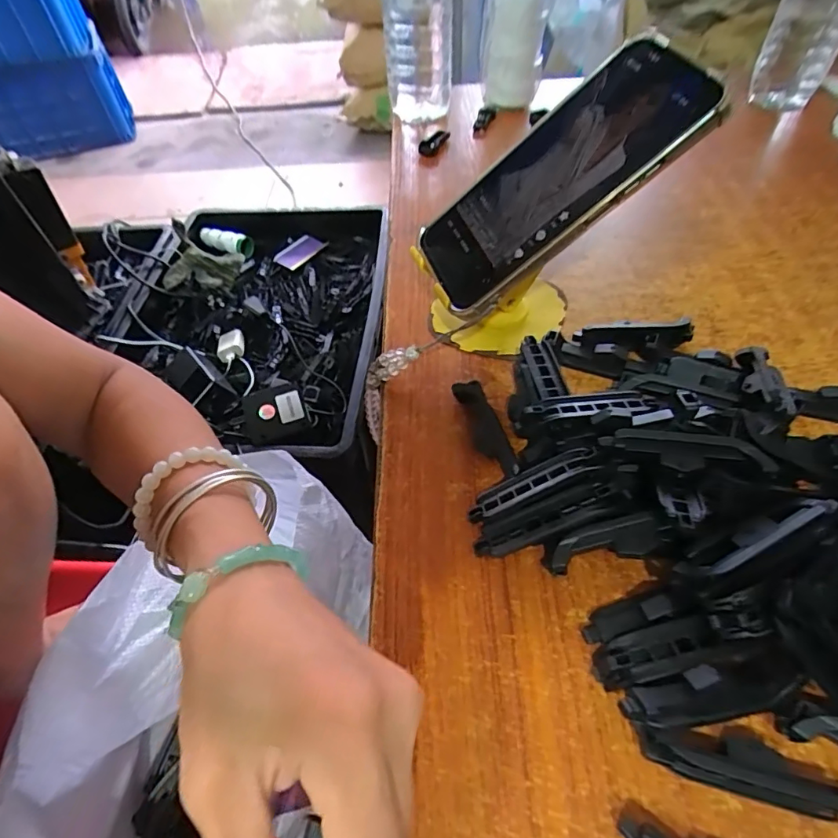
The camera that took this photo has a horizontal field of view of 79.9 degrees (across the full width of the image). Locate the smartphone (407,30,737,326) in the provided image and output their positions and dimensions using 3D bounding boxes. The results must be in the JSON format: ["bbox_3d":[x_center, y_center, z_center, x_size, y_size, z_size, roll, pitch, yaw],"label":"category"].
[{"bbox_3d":[0.075,-0.135,0.283,0.169,0.010,0.079,-37,54,19],"label":"smartphone"}]

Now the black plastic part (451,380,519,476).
[{"bbox_3d":[0.040,0.006,0.287,0.017,0.017,0.067,-17,53,-11],"label":"black plastic part"}]

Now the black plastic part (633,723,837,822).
[{"bbox_3d":[0.121,0.129,0.186,0.075,0.018,0.016,12,53,11],"label":"black plastic part"}]

